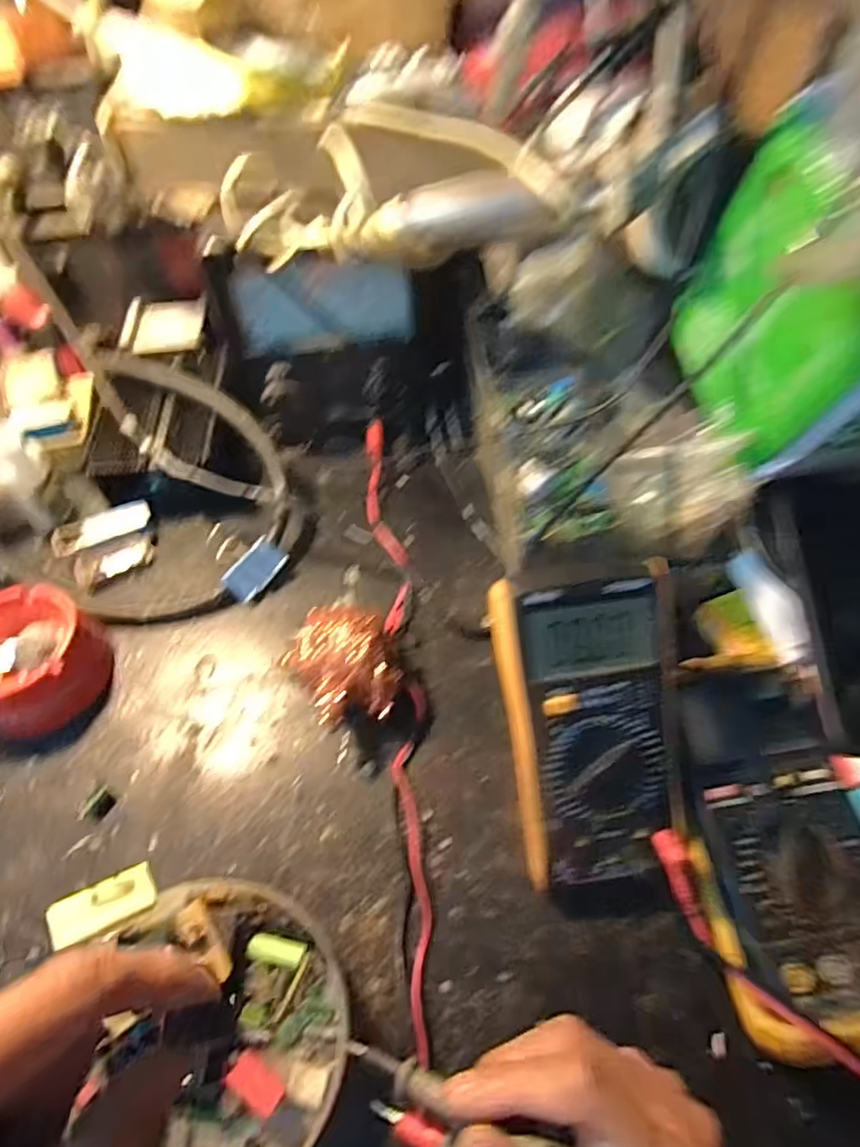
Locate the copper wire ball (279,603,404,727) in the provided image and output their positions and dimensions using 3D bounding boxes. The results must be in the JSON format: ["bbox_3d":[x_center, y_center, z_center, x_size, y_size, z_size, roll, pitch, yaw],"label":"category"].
[{"bbox_3d":[-0.052,0.064,0.382,0.060,0.056,0.068,-31,61,-19],"label":"copper wire ball"}]

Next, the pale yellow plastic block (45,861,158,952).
[{"bbox_3d":[-0.151,0.154,0.279,0.044,0.008,0.022,-17,55,-33],"label":"pale yellow plastic block"}]

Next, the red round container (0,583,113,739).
[{"bbox_3d":[-0.262,0.055,0.394,0.086,0.047,0.085,0,56,1],"label":"red round container"}]

